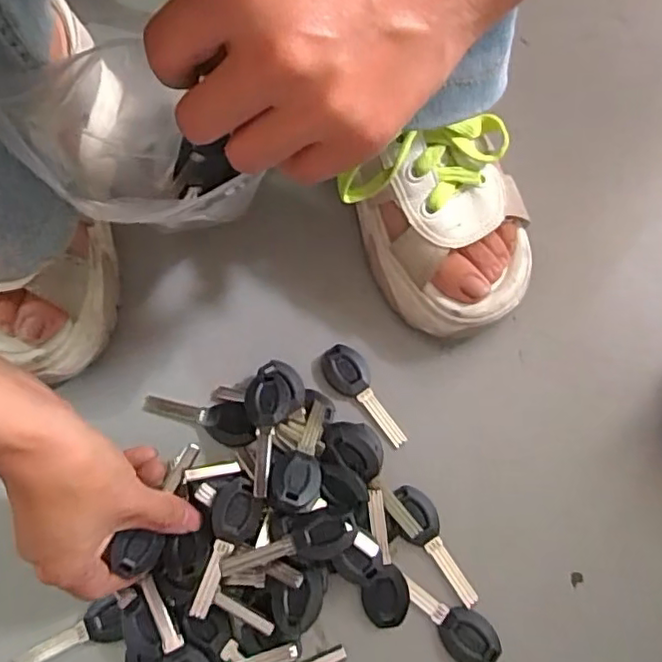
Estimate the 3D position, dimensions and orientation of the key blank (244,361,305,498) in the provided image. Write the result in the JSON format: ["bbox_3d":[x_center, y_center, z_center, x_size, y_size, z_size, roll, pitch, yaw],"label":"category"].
[{"bbox_3d":[-0.036,0.055,0.353,0.031,0.013,0.082,7,54,2],"label":"key blank"}]

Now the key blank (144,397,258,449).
[{"bbox_3d":[-0.081,0.052,0.374,0.072,0.010,0.026,13,70,4],"label":"key blank"}]

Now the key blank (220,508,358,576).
[{"bbox_3d":[-0.023,0.112,0.324,0.073,0.011,0.024,-10,70,-4],"label":"key blank"}]

